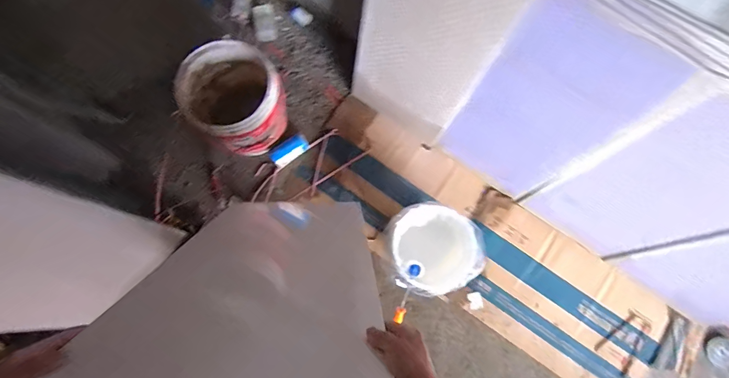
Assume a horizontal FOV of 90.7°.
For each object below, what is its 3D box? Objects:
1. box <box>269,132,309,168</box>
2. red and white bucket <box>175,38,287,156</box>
[{"bbox_3d":[-0.326,-0.170,1.571,0.168,0.029,0.085,-40,82,-8],"label":"box"},{"bbox_3d":[-0.521,-0.364,1.460,0.397,0.362,0.362,0,79,-1],"label":"red and white bucket"}]

